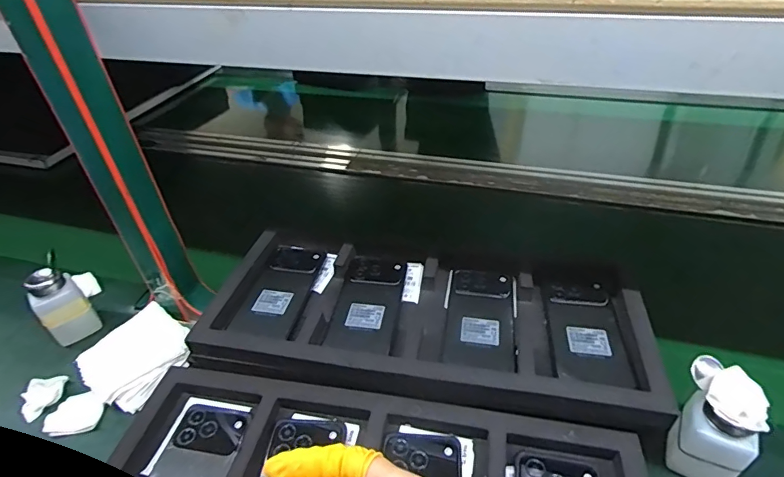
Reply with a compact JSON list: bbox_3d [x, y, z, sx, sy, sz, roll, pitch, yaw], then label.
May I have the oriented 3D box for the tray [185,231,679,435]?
[{"bbox_3d":[0.037,0.088,0.507,0.469,0.033,0.207,8,40,13],"label":"tray"}]

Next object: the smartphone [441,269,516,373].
[{"bbox_3d":[0.099,0.085,0.506,0.074,0.013,0.148,6,39,10],"label":"smartphone"}]

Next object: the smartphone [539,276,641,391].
[{"bbox_3d":[0.208,0.095,0.490,0.074,0.017,0.153,5,39,9],"label":"smartphone"}]

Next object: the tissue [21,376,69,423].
[{"bbox_3d":[-0.406,0.181,0.521,0.039,0.017,0.045,-11,39,-11],"label":"tissue"}]

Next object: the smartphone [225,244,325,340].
[{"bbox_3d":[-0.135,0.057,0.557,0.070,0.005,0.160,5,39,8],"label":"smartphone"}]

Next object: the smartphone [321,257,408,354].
[{"bbox_3d":[-0.027,0.071,0.531,0.072,0.013,0.158,4,39,8],"label":"smartphone"}]

